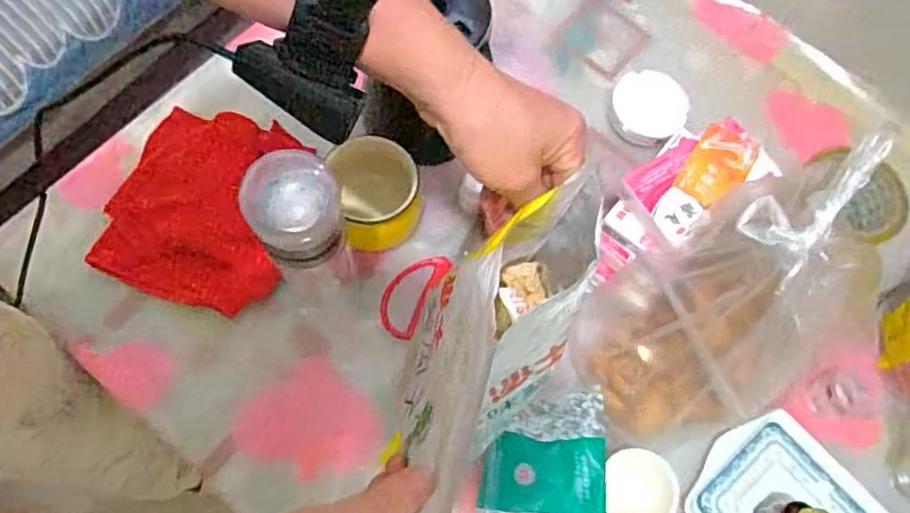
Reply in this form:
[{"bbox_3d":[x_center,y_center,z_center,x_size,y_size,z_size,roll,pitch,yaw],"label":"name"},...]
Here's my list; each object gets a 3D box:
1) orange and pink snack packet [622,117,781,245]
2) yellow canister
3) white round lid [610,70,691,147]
[{"bbox_3d":[0.222,-0.075,0.601,0.130,0.019,0.080,-34,75,-14],"label":"orange and pink snack packet"},{"bbox_3d":[-0.076,-0.058,0.638,0.080,0.077,0.090,-7,70,-5],"label":"yellow canister"},{"bbox_3d":[0.215,-0.163,0.721,0.079,0.029,0.085,1,69,-3],"label":"white round lid"}]

